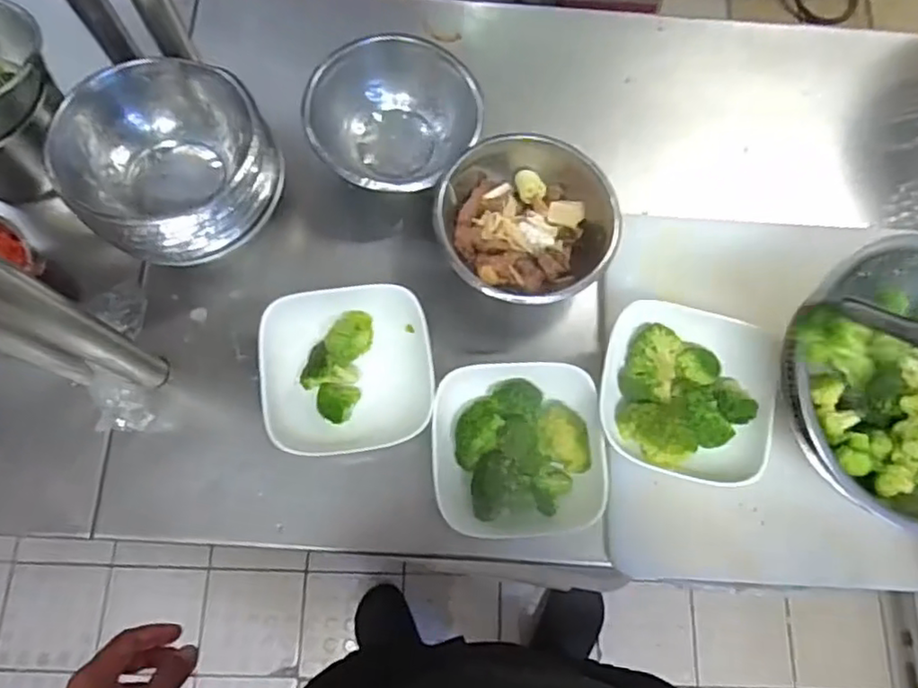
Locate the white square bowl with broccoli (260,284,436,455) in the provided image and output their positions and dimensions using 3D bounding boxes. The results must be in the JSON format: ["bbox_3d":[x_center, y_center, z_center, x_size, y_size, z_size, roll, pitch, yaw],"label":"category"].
[{"bbox_3d":[-0.100,0.022,0.582,0.145,0.046,0.141,-7,74,-3],"label":"white square bowl with broccoli"}]

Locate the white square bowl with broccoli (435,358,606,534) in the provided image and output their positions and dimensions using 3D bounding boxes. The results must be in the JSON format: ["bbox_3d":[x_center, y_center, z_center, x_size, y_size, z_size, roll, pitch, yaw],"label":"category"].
[{"bbox_3d":[0.054,0.091,0.575,0.148,0.041,0.150,-5,74,-3],"label":"white square bowl with broccoli"}]

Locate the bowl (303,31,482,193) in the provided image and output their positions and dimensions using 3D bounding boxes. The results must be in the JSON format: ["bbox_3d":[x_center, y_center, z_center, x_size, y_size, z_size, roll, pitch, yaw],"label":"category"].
[{"bbox_3d":[-0.062,-0.218,0.635,0.158,0.085,0.138,-30,77,-9],"label":"bowl"}]

